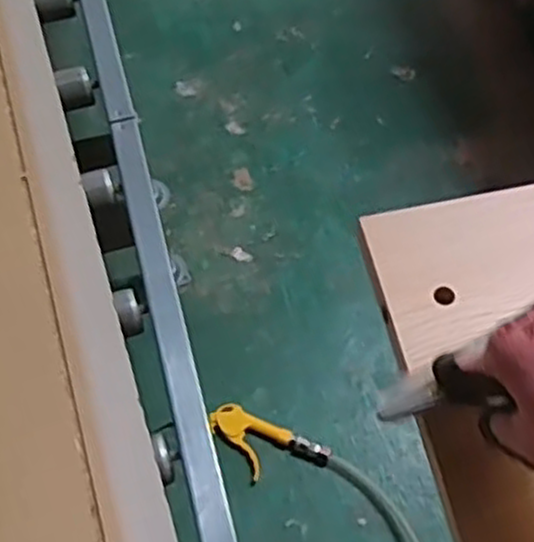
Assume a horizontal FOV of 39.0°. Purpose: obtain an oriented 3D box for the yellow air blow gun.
[{"bbox_3d":[-0.006,0.268,1.133,0.182,0.021,0.094,23,64,12],"label":"yellow air blow gun"}]

